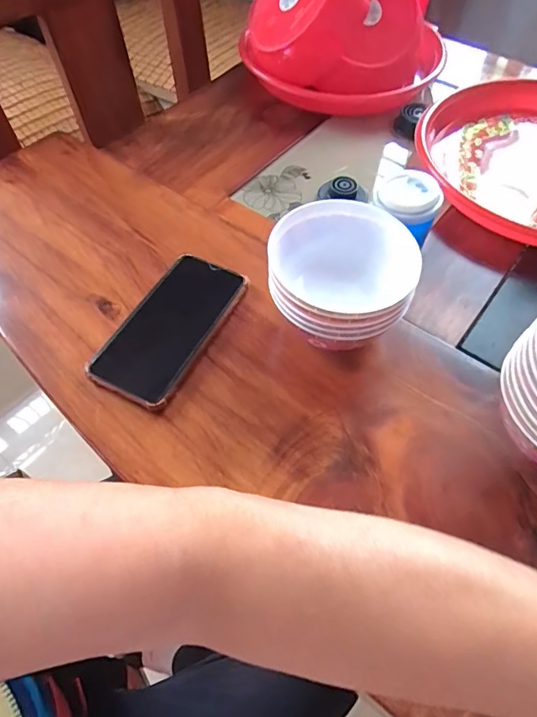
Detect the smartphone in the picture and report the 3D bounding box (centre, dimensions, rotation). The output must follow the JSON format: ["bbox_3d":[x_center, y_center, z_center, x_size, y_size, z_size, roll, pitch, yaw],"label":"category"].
[{"bbox_3d":[-0.084,-0.032,0.407,0.073,0.016,0.149,24,60,14],"label":"smartphone"}]

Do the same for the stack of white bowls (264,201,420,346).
[{"bbox_3d":[0.059,-0.057,0.392,0.118,0.086,0.123,21,60,13],"label":"stack of white bowls"}]

